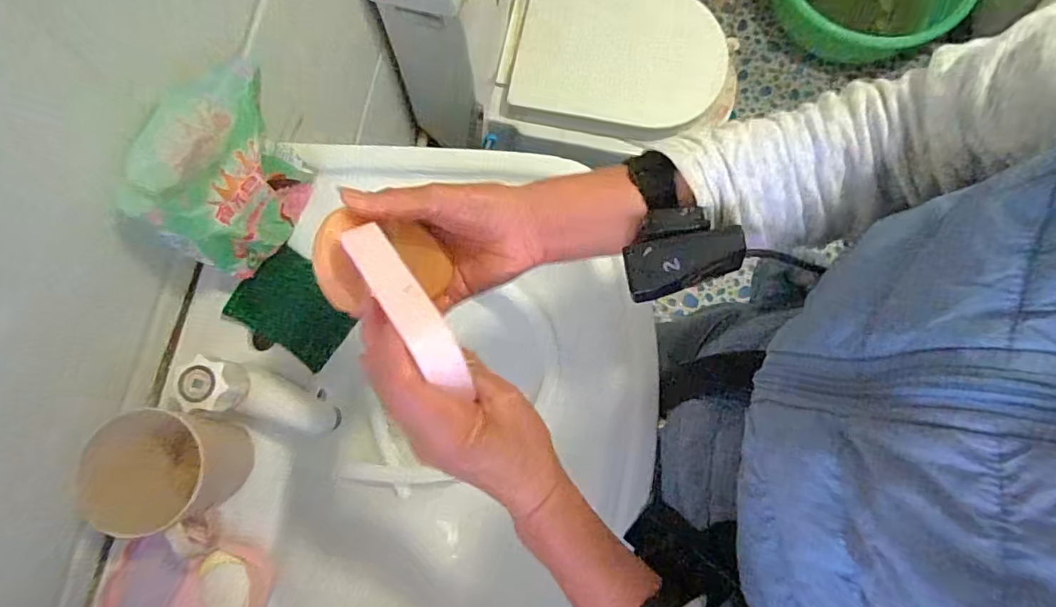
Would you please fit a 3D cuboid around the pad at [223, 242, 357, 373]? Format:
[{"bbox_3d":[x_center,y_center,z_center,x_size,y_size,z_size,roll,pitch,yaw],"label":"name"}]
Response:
[{"bbox_3d":[-0.224,0.003,0.513,0.107,0.017,0.084,35,80,7],"label":"pad"}]

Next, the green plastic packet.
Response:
[{"bbox_3d":[-0.259,-0.107,0.466,0.084,0.138,0.144,13,78,3],"label":"green plastic packet"}]

